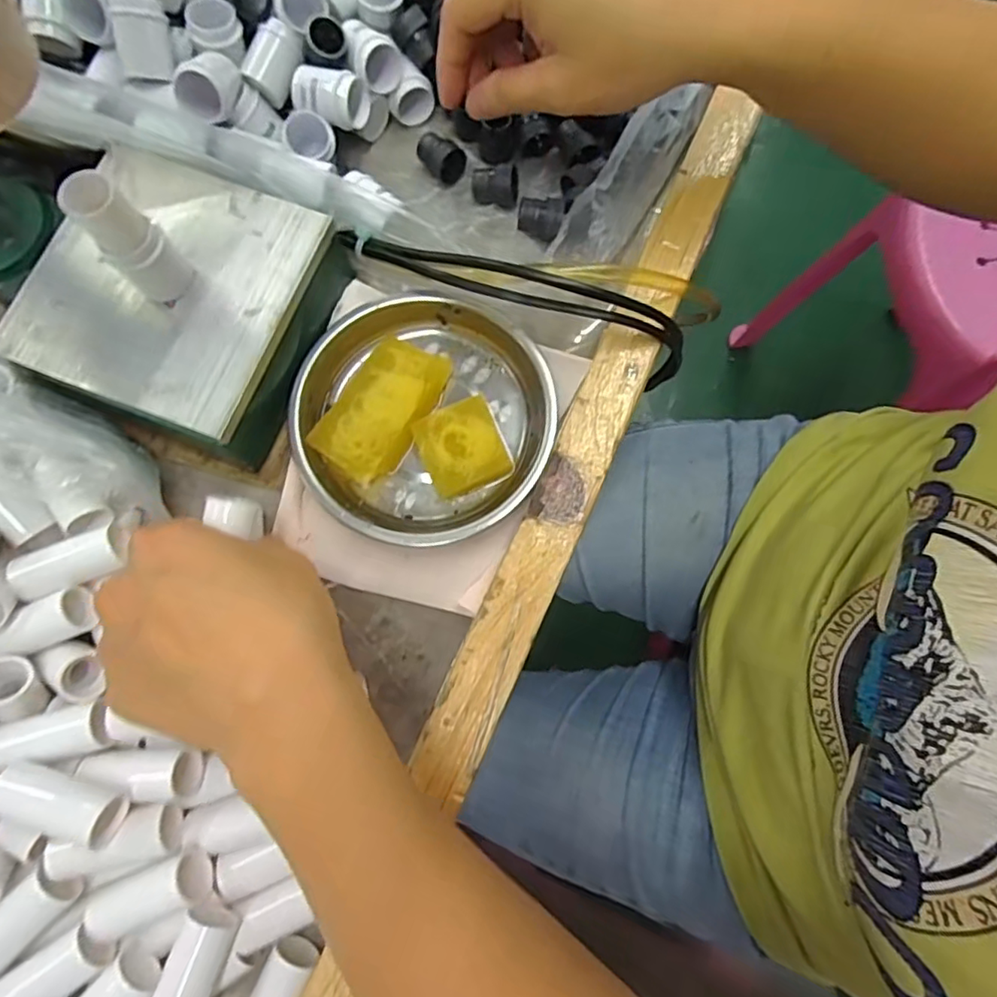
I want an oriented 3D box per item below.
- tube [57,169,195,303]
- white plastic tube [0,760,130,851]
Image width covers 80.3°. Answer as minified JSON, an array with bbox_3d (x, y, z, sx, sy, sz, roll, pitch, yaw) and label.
[{"bbox_3d":[-0.154,-0.109,0.253,0.022,0.061,0.020,0,78,0],"label":"tube"},{"bbox_3d":[-0.176,0.121,0.234,0.049,0.018,0.018,19,78,4],"label":"white plastic tube"}]

